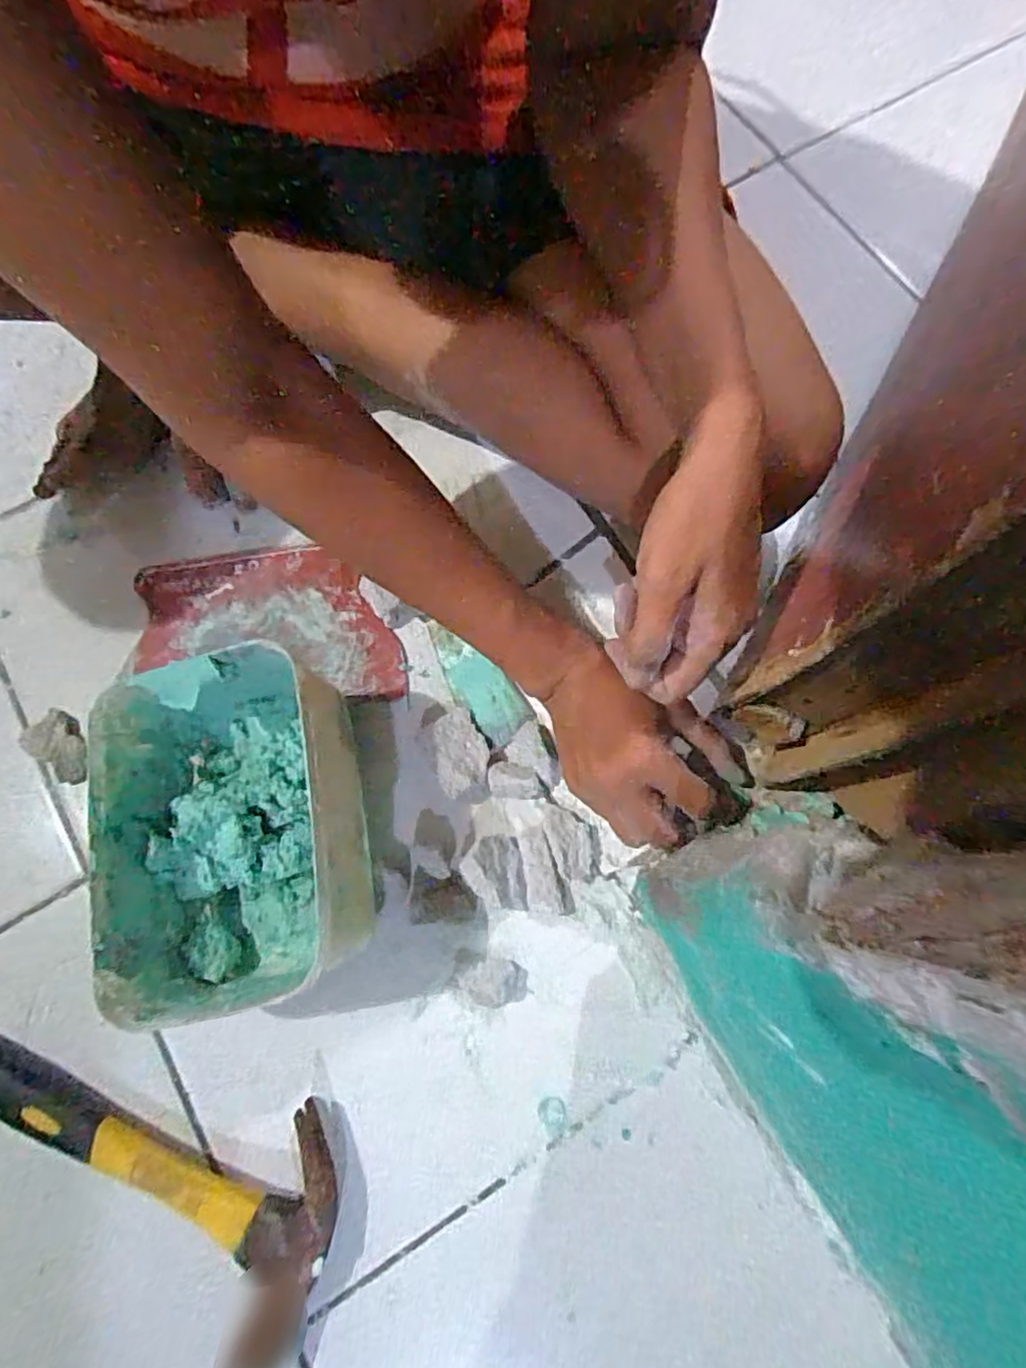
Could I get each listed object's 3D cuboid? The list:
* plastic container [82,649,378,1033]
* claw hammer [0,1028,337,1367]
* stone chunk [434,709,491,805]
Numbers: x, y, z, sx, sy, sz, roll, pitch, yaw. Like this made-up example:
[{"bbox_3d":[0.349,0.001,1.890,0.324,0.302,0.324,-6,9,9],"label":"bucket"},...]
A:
[{"bbox_3d":[-0.172,0.087,0.397,0.132,0.078,0.217,-11,75,-2],"label":"plastic container"},{"bbox_3d":[-0.258,0.271,0.379,0.326,0.024,0.117,22,76,7],"label":"claw hammer"},{"bbox_3d":[-0.035,0.048,0.433,0.034,0.023,0.064,-12,75,-2],"label":"stone chunk"}]

